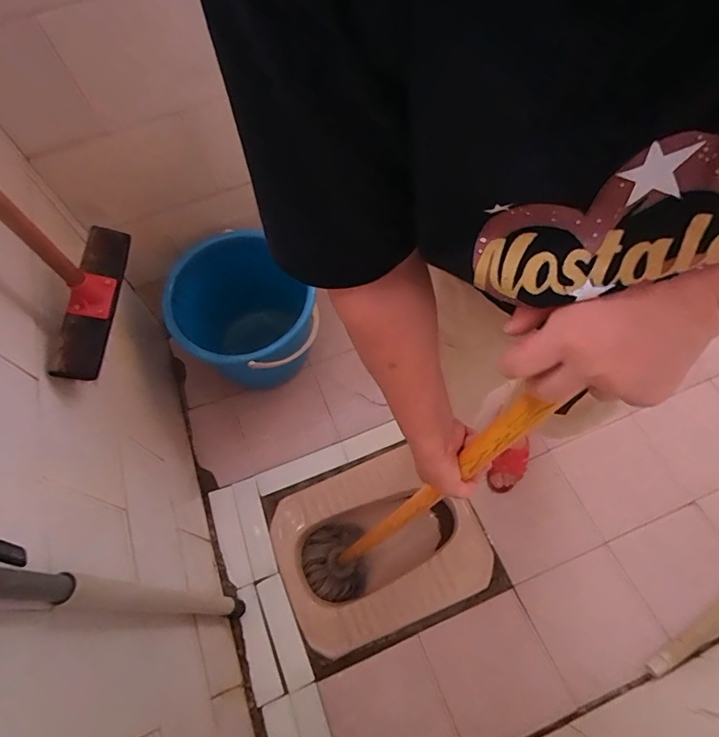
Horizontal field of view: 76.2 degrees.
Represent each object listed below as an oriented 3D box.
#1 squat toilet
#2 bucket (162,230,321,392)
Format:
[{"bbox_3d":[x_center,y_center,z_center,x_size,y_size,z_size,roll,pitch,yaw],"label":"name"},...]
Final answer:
[{"bbox_3d":[0.047,0.444,1.173,0.483,0.152,0.383,-21,64,-8],"label":"squat toilet"},{"bbox_3d":[-0.275,-0.120,1.148,0.313,0.297,0.344,-1,63,2],"label":"bucket"}]

